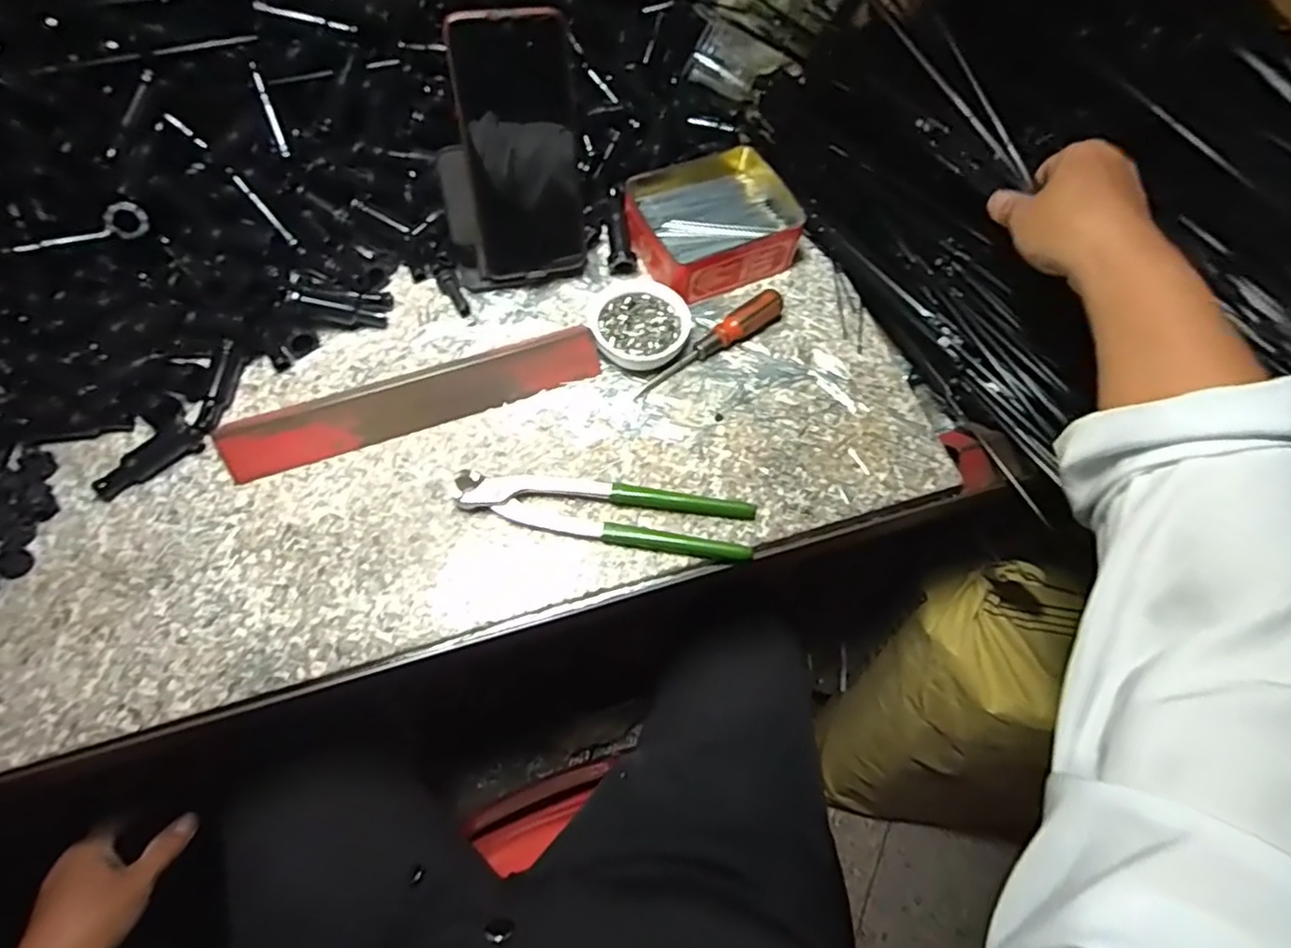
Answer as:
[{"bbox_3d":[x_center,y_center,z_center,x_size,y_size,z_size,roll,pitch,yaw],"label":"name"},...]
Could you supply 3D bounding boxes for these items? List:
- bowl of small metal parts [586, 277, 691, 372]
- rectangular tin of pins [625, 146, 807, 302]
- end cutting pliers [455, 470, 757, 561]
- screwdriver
[{"bbox_3d":[-0.003,-0.114,0.495,0.073,0.023,0.072,1,64,-3],"label":"bowl of small metal parts"},{"bbox_3d":[0.056,-0.205,0.533,0.133,0.043,0.108,-24,68,-14],"label":"rectangular tin of pins"},{"bbox_3d":[-0.026,0.025,0.433,0.194,0.016,0.042,7,64,-1],"label":"end cutting pliers"},{"bbox_3d":[0.049,-0.099,0.489,0.137,0.023,0.018,-35,71,-18],"label":"screwdriver"}]

